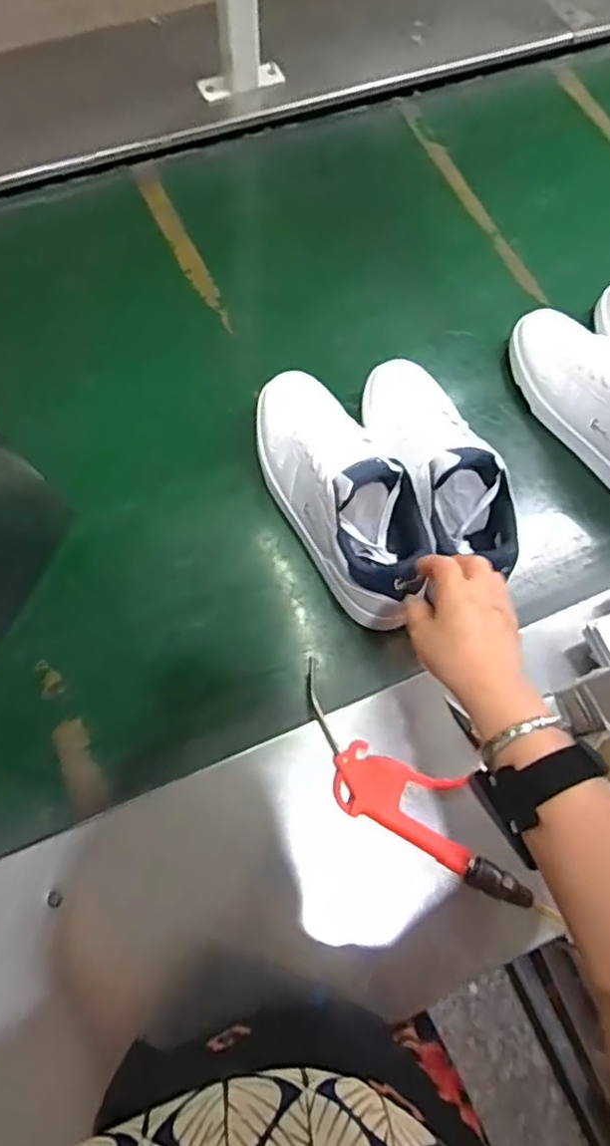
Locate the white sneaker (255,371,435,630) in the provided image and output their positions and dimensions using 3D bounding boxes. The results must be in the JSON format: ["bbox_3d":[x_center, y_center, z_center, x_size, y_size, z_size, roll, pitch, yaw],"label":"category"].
[{"bbox_3d":[0.031,-0.087,0.620,0.096,0.105,0.270,-25,69,-10],"label":"white sneaker"}]

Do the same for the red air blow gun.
[{"bbox_3d":[0.086,0.182,0.557,0.239,0.033,0.081,32,73,8],"label":"red air blow gun"}]

